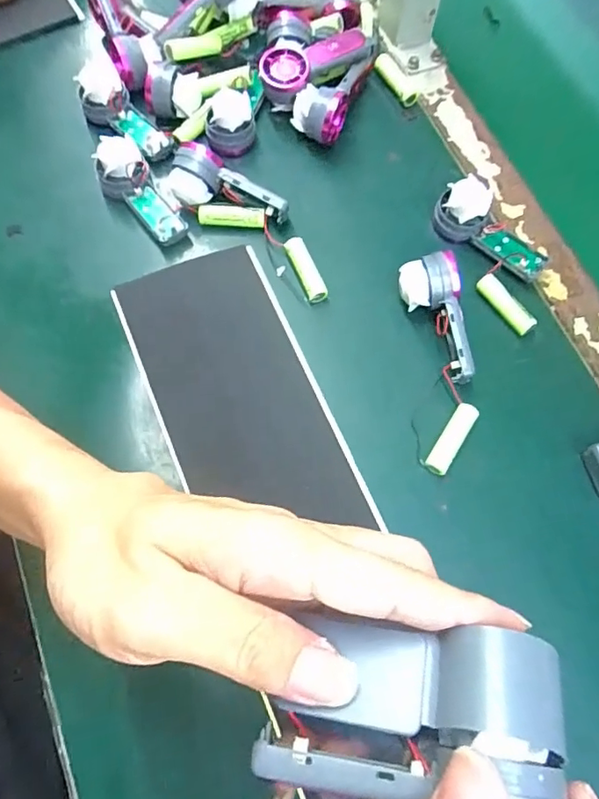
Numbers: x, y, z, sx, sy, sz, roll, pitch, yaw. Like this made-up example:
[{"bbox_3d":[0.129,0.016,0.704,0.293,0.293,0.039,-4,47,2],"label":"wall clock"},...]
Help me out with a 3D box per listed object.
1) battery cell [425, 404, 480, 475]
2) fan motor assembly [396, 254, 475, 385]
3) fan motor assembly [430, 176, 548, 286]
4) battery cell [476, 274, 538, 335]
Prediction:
[{"bbox_3d":[0.100,0.026,0.357,0.015,0.012,0.050,32,72,9],"label":"battery cell"},{"bbox_3d":[0.095,-0.054,0.376,0.037,0.036,0.087,-8,70,-5],"label":"fan motor assembly"},{"bbox_3d":[0.142,-0.124,0.403,0.091,0.035,0.033,41,73,12],"label":"fan motor assembly"},{"bbox_3d":[0.149,-0.069,0.393,0.014,0.013,0.050,-38,75,-15],"label":"battery cell"}]

